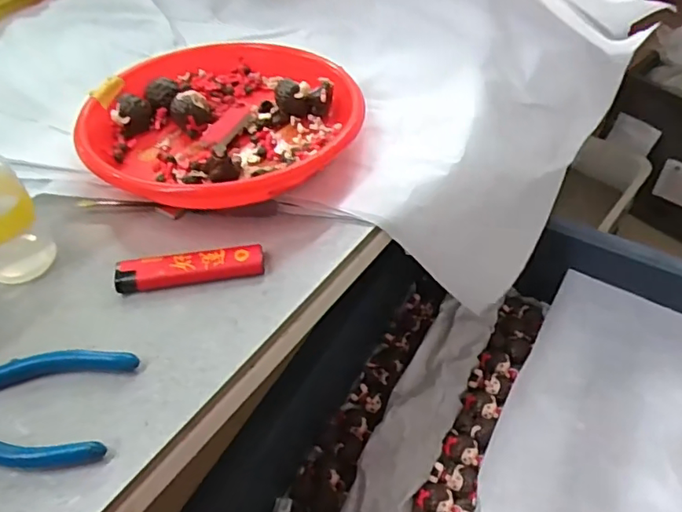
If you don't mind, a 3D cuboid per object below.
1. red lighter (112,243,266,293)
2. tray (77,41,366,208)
[{"bbox_3d":[-0.081,0.006,0.303,0.078,0.012,0.018,-10,50,-9],"label":"red lighter"},{"bbox_3d":[-0.075,-0.099,0.379,0.171,0.026,0.171,2,49,2],"label":"tray"}]

